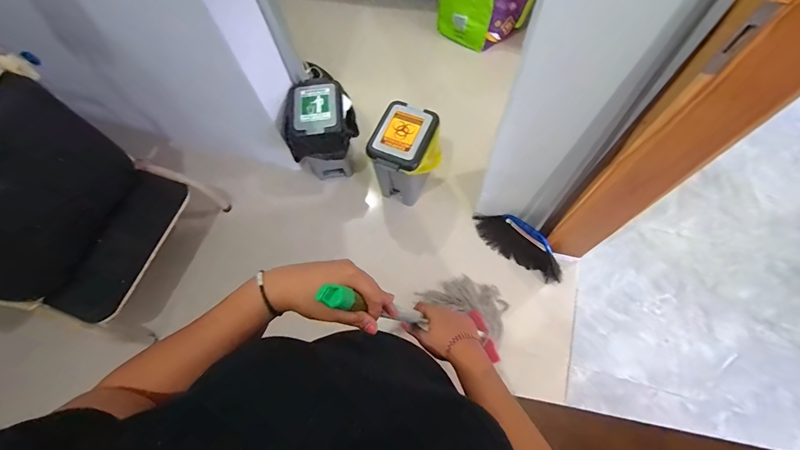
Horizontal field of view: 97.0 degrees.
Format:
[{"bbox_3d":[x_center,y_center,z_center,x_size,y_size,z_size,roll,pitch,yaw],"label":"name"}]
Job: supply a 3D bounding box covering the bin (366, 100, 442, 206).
[{"bbox_3d":[0.035,-0.238,1.352,0.223,0.360,0.242,18,70,10],"label":"bin"}]

